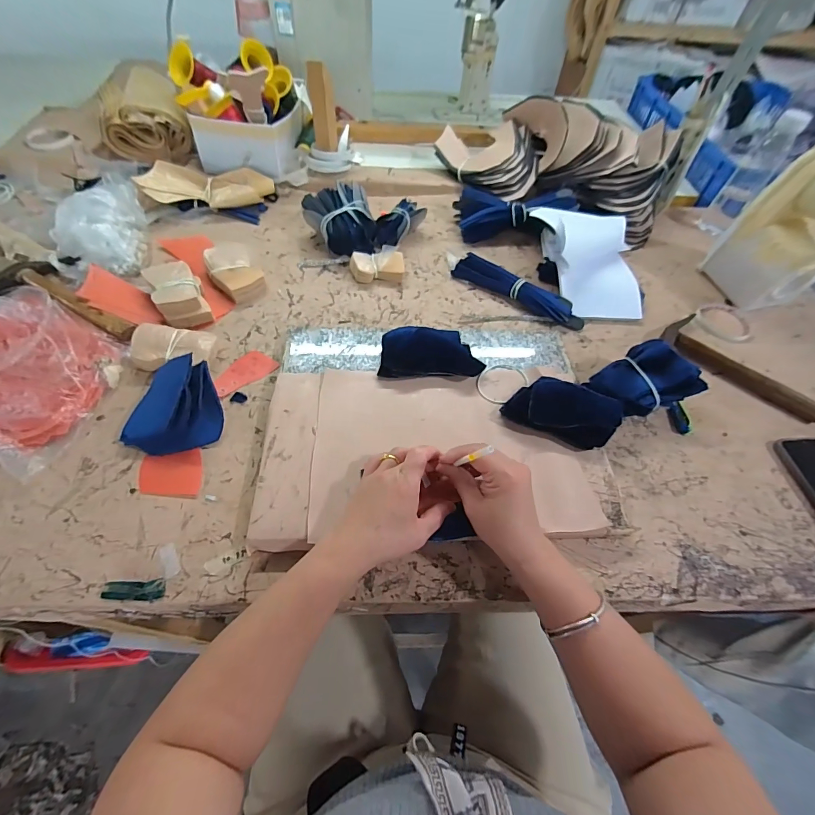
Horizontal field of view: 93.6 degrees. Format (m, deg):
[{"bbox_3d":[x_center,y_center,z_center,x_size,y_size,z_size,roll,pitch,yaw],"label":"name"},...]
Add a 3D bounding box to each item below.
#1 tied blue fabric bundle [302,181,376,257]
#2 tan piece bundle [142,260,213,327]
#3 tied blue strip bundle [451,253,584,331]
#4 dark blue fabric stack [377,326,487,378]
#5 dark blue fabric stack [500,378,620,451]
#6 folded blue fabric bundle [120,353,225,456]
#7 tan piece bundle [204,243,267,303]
[{"bbox_3d":[-0.115,-0.315,0.662,0.111,0.080,0.104,-13,59,-12],"label":"tied blue fabric bundle"},{"bbox_3d":[-0.341,-0.169,0.569,0.068,0.042,0.109,-23,62,-18],"label":"tan piece bundle"},{"bbox_3d":[0.182,-0.192,0.626,0.223,0.029,0.041,30,60,14],"label":"tied blue strip bundle"},{"bbox_3d":[0.032,-0.073,0.521,0.132,0.012,0.086,4,58,-2],"label":"dark blue fabric stack"},{"bbox_3d":[0.193,0.002,0.472,0.132,0.021,0.082,21,58,9],"label":"dark blue fabric stack"},{"bbox_3d":[-0.272,-0.003,0.461,0.100,0.043,0.119,10,57,2],"label":"folded blue fabric bundle"},{"bbox_3d":[-0.273,-0.217,0.611,0.074,0.038,0.110,-35,66,-23],"label":"tan piece bundle"}]

